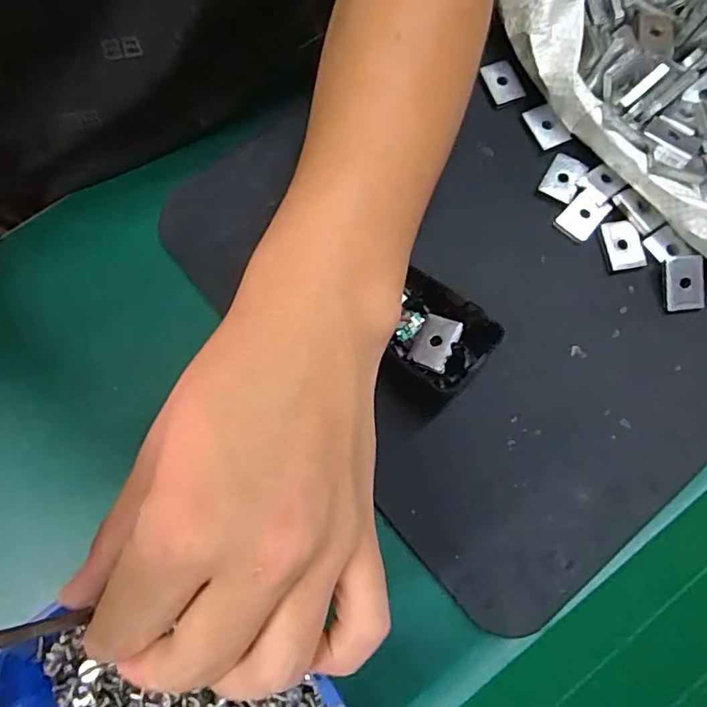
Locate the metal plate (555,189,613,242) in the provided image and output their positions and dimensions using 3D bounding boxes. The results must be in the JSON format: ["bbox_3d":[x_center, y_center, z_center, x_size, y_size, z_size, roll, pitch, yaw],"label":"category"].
[{"bbox_3d":[0.129,-0.078,0.300,0.019,0.004,0.026,41,80,10],"label":"metal plate"}]

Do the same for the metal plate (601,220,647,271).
[{"bbox_3d":[0.150,-0.061,0.294,0.018,0.004,0.028,-10,76,-1],"label":"metal plate"}]

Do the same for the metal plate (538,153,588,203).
[{"bbox_3d":[0.121,-0.102,0.306,0.019,0.004,0.026,29,78,8],"label":"metal plate"}]

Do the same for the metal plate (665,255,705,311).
[{"bbox_3d":[0.179,-0.038,0.288,0.020,0.005,0.028,-7,93,-4],"label":"metal plate"}]

